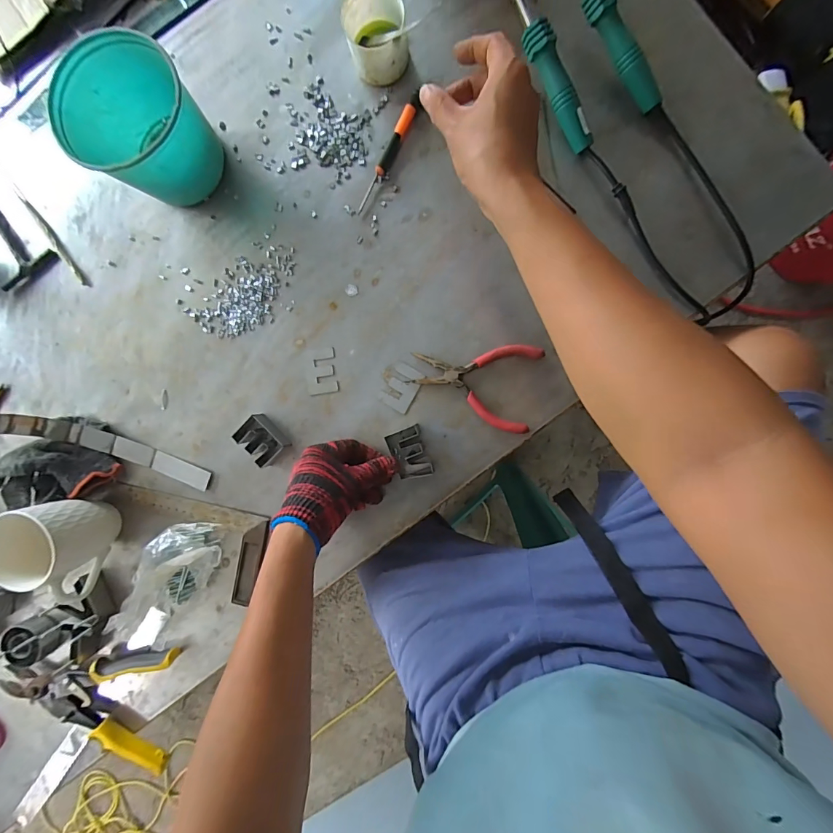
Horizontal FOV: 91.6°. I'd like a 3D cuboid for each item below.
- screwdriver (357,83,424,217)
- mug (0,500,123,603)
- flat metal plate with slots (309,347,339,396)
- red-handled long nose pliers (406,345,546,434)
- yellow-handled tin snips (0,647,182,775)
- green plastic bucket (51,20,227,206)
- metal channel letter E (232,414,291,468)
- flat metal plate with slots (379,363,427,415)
[{"bbox_3d":[-0.034,-0.301,0.462,0.014,0.014,0.139,32,95,3],"label":"screwdriver"},{"bbox_3d":[-0.408,0.149,0.468,0.076,0.112,0.108,4,93,5],"label":"mug"},{"bbox_3d":[-0.114,-0.055,0.489,0.033,0.004,0.054,-7,89,-1],"label":"flat metal plate with slots"},{"bbox_3d":[0.066,-0.042,0.466,0.141,0.015,0.096,13,94,4],"label":"red-handled long nose pliers"},{"bbox_3d":[-0.416,0.364,0.519,0.209,0.031,0.156,6,93,4],"label":"yellow-handled tin snips"},{"bbox_3d":[-0.288,-0.299,0.441,0.119,0.108,0.104,27,94,3],"label":"green plastic bucket"},{"bbox_3d":[-0.185,0.029,0.483,0.037,0.027,0.052,-44,88,5],"label":"metal channel letter E"},{"bbox_3d":[-0.017,-0.034,0.482,0.036,0.004,0.053,30,99,7],"label":"flat metal plate with slots"}]

